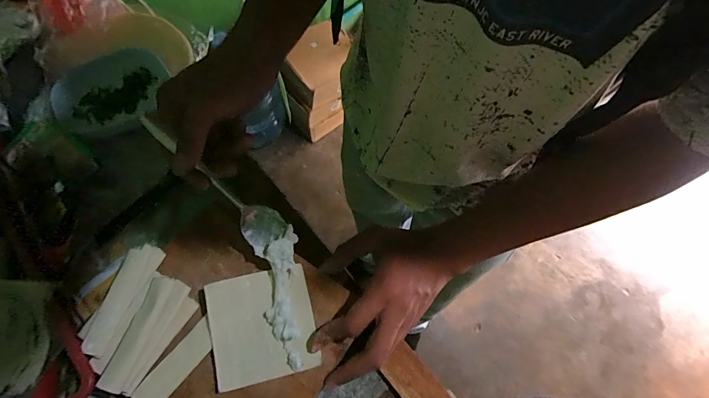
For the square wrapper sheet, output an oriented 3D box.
[{"bbox_3d":[-0.091,0.121,0.353,0.097,0.013,0.097,-13,69,-6],"label":"square wrapper sheet"}]

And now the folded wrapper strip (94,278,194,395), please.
[{"bbox_3d":[-0.196,0.123,0.339,0.039,0.014,0.101,19,69,7],"label":"folded wrapper strip"}]

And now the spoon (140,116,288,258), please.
[{"bbox_3d":[-0.129,-0.012,0.336,0.158,0.023,0.040,47,71,-22],"label":"spoon"}]

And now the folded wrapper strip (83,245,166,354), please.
[{"bbox_3d":[-0.231,0.097,0.362,0.033,0.007,0.107,17,69,6],"label":"folded wrapper strip"}]

